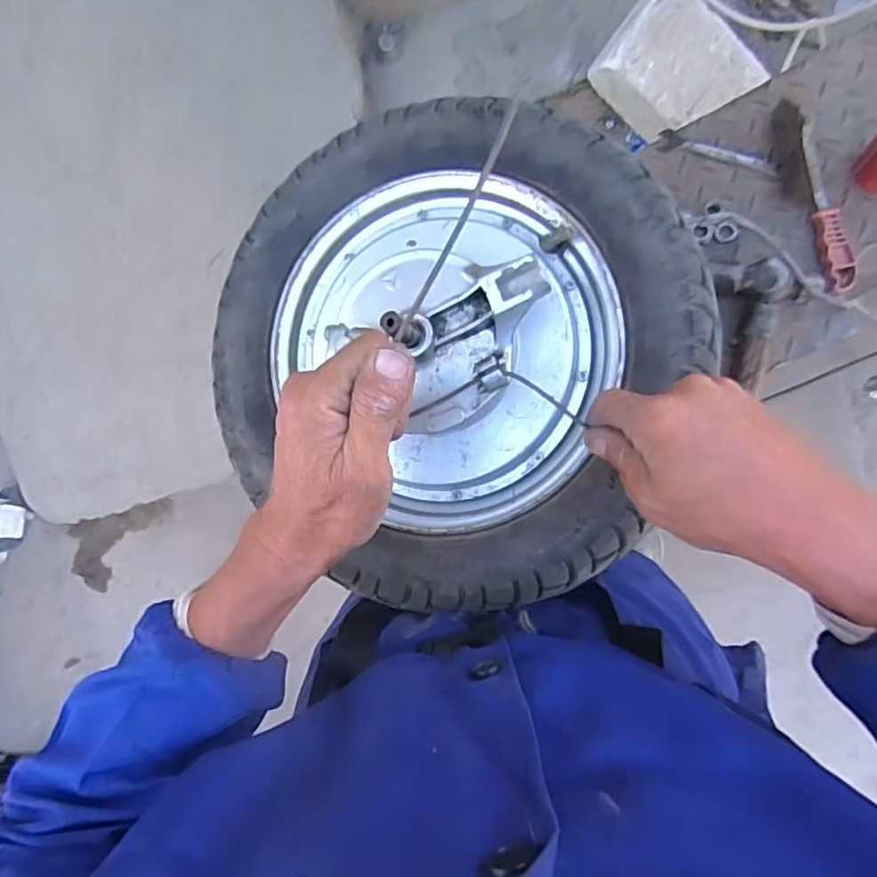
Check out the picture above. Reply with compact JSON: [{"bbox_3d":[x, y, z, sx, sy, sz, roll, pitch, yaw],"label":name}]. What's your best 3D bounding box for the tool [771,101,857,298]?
[{"bbox_3d":[0.429,-0.280,0.706,0.047,0.018,0.231,-17,83,7],"label":"tool"}]

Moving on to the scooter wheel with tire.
[{"bbox_3d":[0.008,-0.068,0.437,0.337,0.085,0.363,-32,82,5],"label":"scooter wheel with tire"}]

